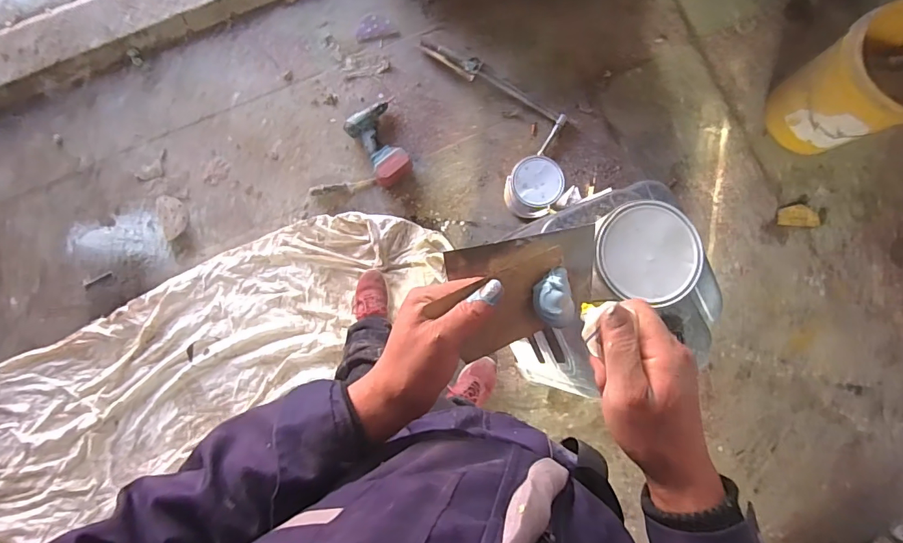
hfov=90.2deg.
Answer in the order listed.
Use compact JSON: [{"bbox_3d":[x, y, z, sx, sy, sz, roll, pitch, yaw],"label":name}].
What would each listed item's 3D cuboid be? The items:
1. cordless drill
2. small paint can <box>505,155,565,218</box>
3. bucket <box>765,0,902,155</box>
[{"bbox_3d":[-0.224,-0.419,1.451,0.175,0.083,0.266,-27,85,-3],"label":"cordless drill"},{"bbox_3d":[0.253,-0.260,1.397,0.152,0.167,0.165,0,85,0],"label":"small paint can"},{"bbox_3d":[1.216,-0.552,1.348,0.319,0.383,0.298,0,85,0],"label":"bucket"}]

